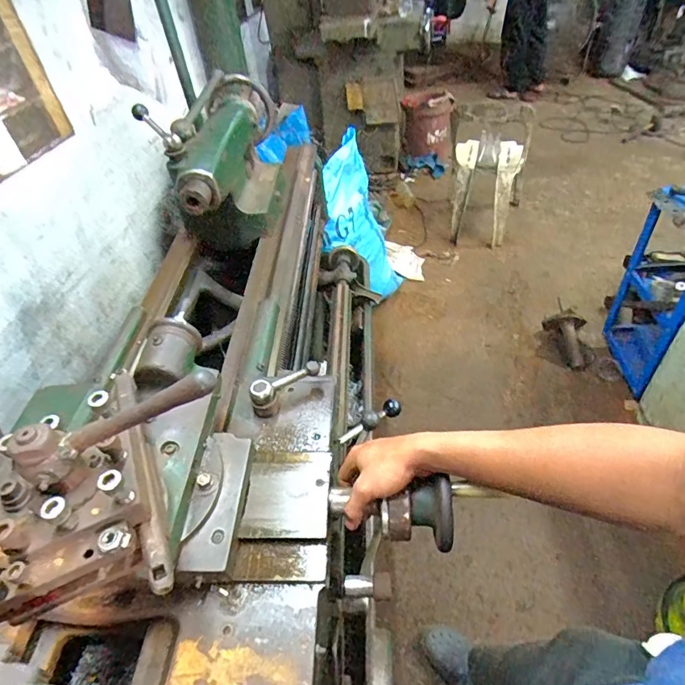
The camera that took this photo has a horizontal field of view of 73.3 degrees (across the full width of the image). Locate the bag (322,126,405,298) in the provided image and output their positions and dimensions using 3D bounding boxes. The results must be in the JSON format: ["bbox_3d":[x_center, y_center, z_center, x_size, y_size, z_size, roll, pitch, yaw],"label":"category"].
[{"bbox_3d":[0.073,-0.437,1.876,0.480,0.744,0.085,-36,52,-26],"label":"bag"}]

